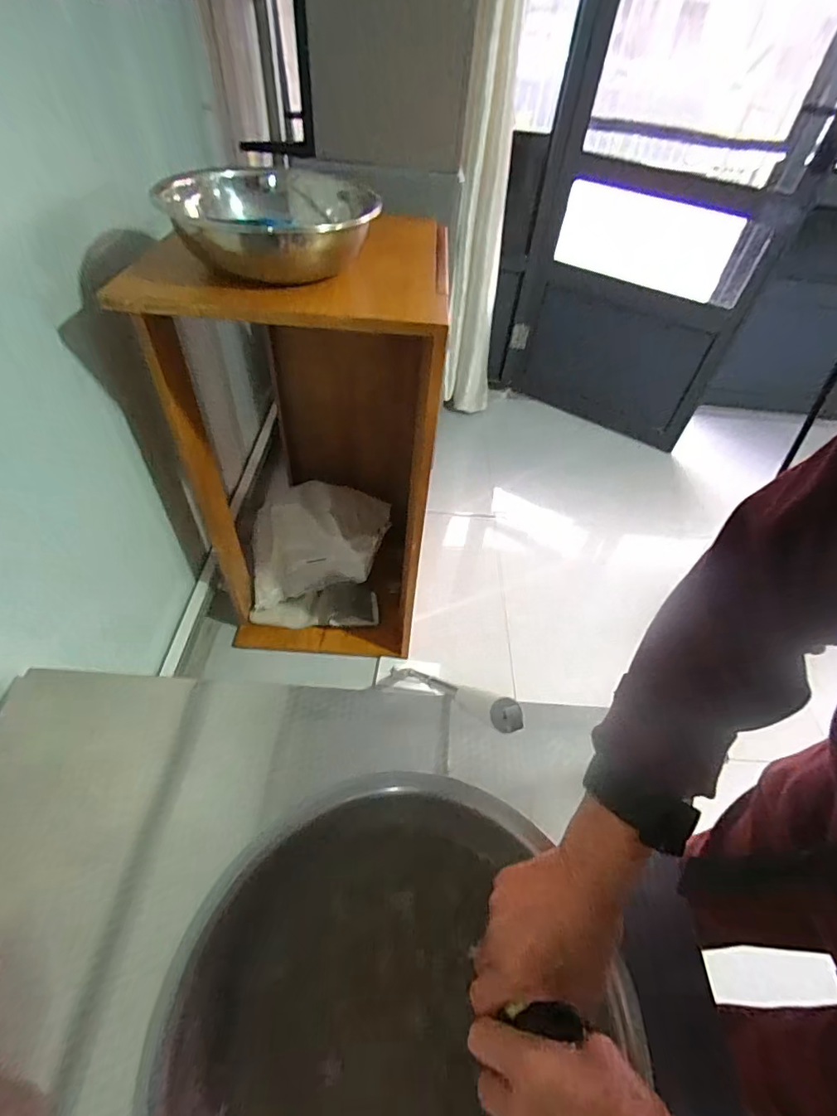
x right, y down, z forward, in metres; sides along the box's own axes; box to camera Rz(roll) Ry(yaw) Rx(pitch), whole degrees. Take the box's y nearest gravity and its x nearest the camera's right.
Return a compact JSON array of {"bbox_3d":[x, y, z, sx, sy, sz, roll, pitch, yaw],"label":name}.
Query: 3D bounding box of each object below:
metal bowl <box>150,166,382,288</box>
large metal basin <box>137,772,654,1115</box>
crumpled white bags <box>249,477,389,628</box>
[{"bbox_3d":[-0.198,-0.471,0.689,0.276,0.078,0.281,-22,55,-23],"label":"metal bowl"},{"bbox_3d":[-0.031,0.370,0.393,0.355,0.100,0.339,3,49,-3],"label":"large metal basin"},{"bbox_3d":[-0.262,-0.012,1.317,0.363,0.278,0.303,-1,49,-6],"label":"crumpled white bags"}]

